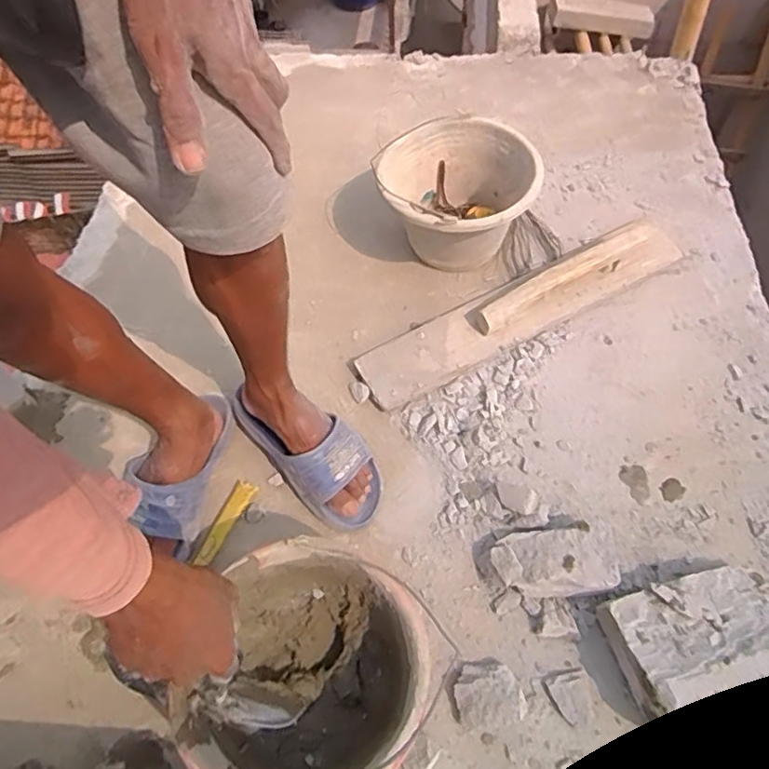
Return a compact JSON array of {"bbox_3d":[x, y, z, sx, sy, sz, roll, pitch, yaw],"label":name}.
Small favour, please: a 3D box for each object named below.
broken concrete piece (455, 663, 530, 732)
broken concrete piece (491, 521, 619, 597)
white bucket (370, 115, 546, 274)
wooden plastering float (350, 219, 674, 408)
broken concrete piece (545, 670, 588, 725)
[{"bbox_3d":[0.120,0.358,0.682,0.078,0.045,0.072,-13,59,-6],"label":"broken concrete piece"},{"bbox_3d":[0.210,0.227,0.753,0.139,0.048,0.081,-7,58,-2],"label":"broken concrete piece"},{"bbox_3d":[0.121,-0.302,1.004,0.253,0.165,0.229,-7,58,-2],"label":"white bucket"},{"bbox_3d":[0.233,-0.145,0.959,0.603,0.076,0.115,-27,61,-14],"label":"wooden plastering float"},{"bbox_3d":[0.217,0.359,0.683,0.043,0.014,0.054,-23,60,-12],"label":"broken concrete piece"}]

